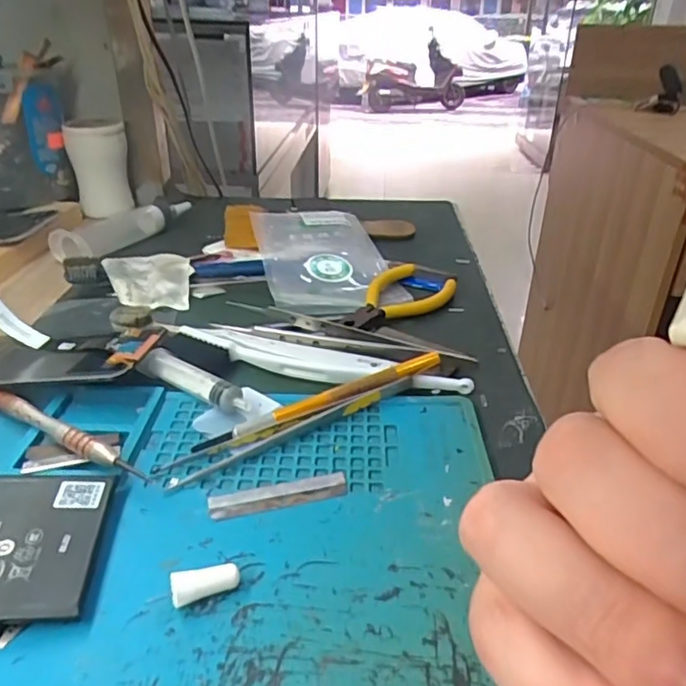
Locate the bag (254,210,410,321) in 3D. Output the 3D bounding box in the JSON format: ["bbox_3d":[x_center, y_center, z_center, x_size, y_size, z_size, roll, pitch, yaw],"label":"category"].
[{"bbox_3d":[-0.014,-0.069,0.455,0.094,0.013,0.167,-6,31,-12],"label":"bag"}]

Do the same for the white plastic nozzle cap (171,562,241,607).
[{"bbox_3d":[-0.047,0.083,0.204,0.023,0.009,0.009,-11,33,-20],"label":"white plastic nozzle cap"}]

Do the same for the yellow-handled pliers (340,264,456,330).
[{"bbox_3d":[0.034,-0.031,0.397,0.056,0.009,0.096,25,38,34],"label":"yellow-handled pliers"}]

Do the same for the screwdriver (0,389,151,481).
[{"bbox_3d":[-0.127,0.041,0.266,0.110,0.013,0.008,19,35,27],"label":"screwdriver"}]

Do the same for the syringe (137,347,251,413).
[{"bbox_3d":[-0.077,0.019,0.302,0.076,0.013,0.012,20,35,29],"label":"syringe"}]

